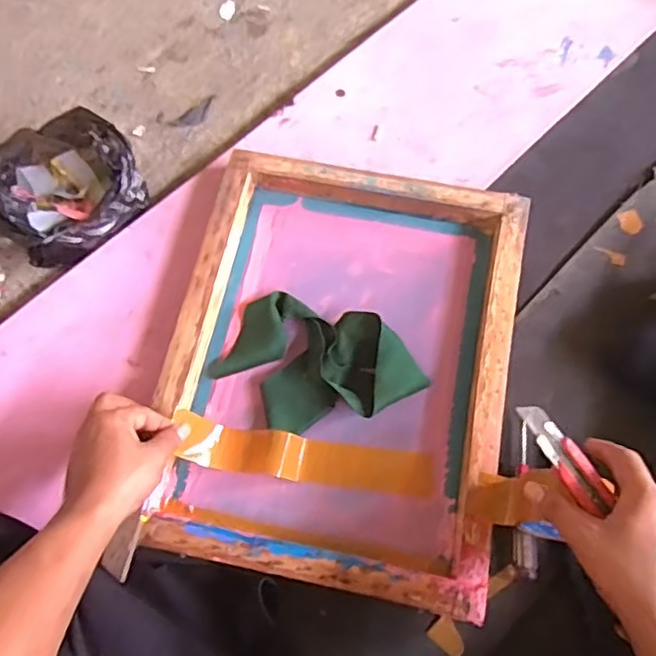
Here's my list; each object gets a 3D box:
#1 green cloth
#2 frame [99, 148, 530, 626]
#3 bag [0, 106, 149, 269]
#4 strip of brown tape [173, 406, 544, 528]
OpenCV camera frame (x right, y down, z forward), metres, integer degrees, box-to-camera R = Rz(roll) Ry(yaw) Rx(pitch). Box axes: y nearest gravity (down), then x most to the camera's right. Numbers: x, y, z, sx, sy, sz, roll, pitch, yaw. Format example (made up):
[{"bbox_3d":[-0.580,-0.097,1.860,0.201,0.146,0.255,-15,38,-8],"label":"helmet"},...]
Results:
[{"bbox_3d":[-0.012,0.043,0.696,0.201,0.042,0.147,32,72,13],"label":"green cloth"},{"bbox_3d":[0.014,0.032,0.682,0.342,0.055,0.449,10,70,6],"label":"frame"},{"bbox_3d":[-0.314,-0.164,0.753,0.174,0.114,0.141,-38,72,-13],"label":"bag"},{"bbox_3d":[0.021,0.140,0.642,0.333,0.056,0.053,9,70,9],"label":"strip of brown tape"}]

